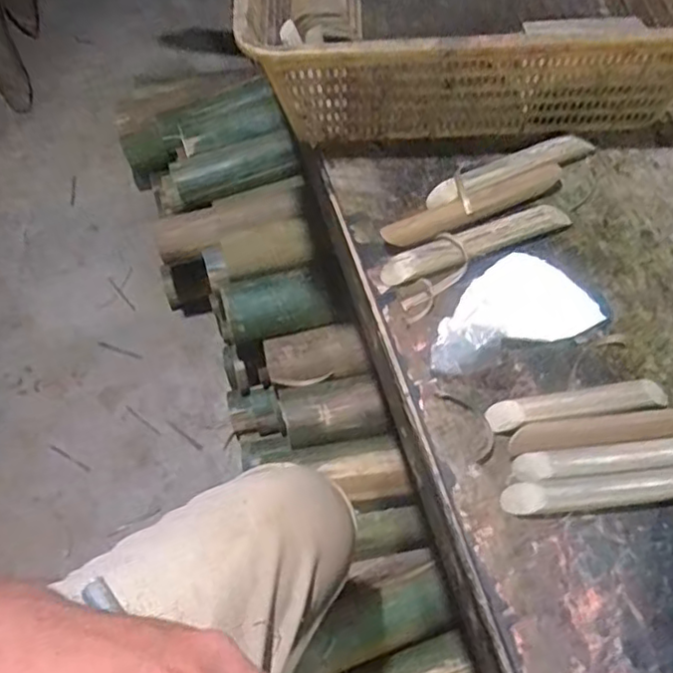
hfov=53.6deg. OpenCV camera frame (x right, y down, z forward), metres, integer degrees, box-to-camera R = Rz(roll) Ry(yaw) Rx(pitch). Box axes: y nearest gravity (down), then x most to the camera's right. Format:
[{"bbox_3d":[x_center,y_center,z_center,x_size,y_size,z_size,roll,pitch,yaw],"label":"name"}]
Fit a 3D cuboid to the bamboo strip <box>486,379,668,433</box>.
[{"bbox_3d":[0.155,0.045,0.427,0.114,0.012,0.023,-9,55,-3],"label":"bamboo strip"}]

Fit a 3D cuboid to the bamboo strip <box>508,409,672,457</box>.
[{"bbox_3d":[0.171,0.058,0.413,0.126,0.007,0.020,-8,55,-2],"label":"bamboo strip"}]

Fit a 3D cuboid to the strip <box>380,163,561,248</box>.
[{"bbox_3d":[0.110,-0.103,0.518,0.160,0.009,0.025,-24,58,-13],"label":"strip"}]

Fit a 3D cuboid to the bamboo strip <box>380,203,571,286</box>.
[{"bbox_3d":[0.106,-0.071,0.499,0.152,0.010,0.027,-21,57,-11],"label":"bamboo strip"}]

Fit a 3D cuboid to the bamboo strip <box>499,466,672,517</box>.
[{"bbox_3d":[0.159,0.092,0.396,0.118,0.014,0.019,-5,55,0],"label":"bamboo strip"}]

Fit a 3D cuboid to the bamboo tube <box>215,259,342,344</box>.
[{"bbox_3d":[-0.079,-0.041,0.862,0.171,0.077,0.068,-13,53,21],"label":"bamboo tube"}]

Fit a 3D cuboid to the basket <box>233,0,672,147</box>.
[{"bbox_3d":[0.115,-0.296,0.608,0.410,0.144,0.295,-3,56,0],"label":"basket"}]

